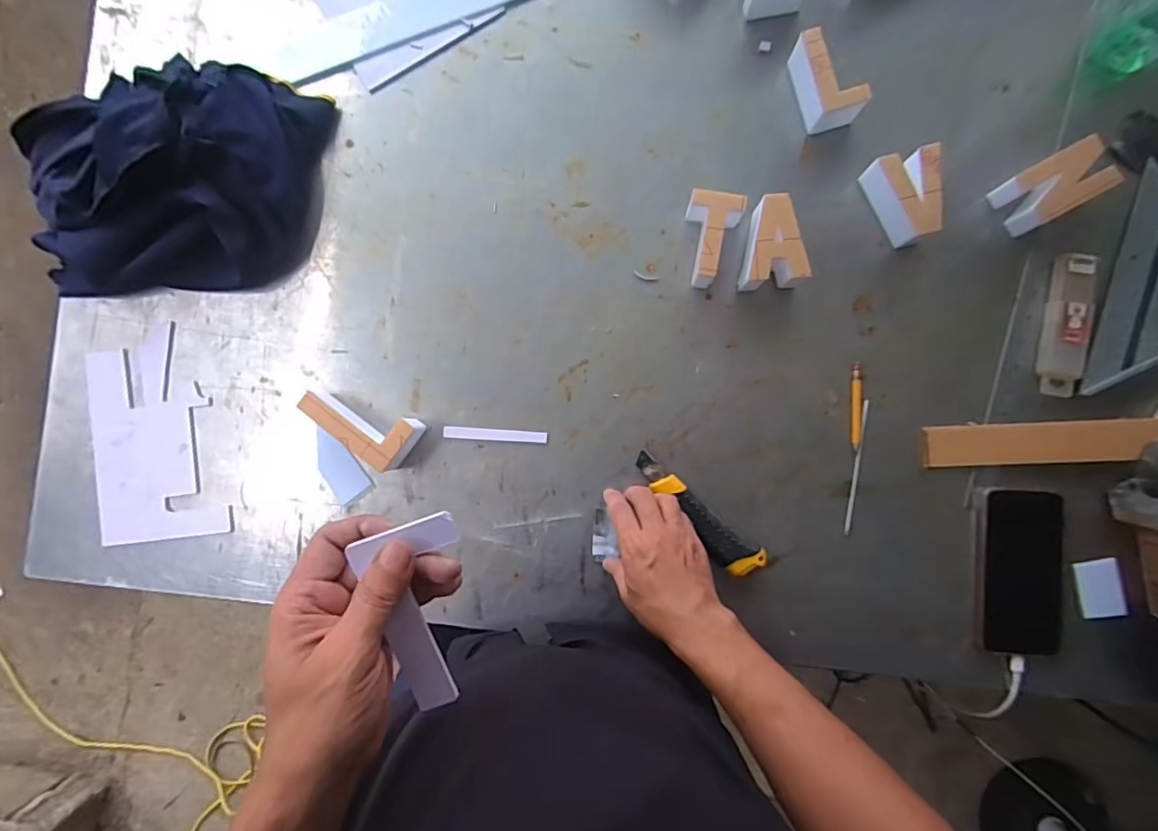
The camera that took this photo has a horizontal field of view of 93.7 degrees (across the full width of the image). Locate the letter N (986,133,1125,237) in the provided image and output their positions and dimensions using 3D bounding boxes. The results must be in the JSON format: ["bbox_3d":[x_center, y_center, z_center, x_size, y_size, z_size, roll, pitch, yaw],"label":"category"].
[{"bbox_3d":[0.462,-0.223,0.528,0.086,0.040,0.053,-29,87,1],"label":"letter N"}]

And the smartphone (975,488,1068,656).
[{"bbox_3d":[0.433,0.152,0.529,0.076,0.014,0.158,0,94,13],"label":"smartphone"}]

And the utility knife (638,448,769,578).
[{"bbox_3d":[0.117,0.099,0.545,0.156,0.026,0.036,44,90,3],"label":"utility knife"}]

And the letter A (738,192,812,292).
[{"bbox_3d":[0.187,-0.168,0.538,0.054,0.051,0.081,-9,87,2],"label":"letter A"}]

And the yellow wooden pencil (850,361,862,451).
[{"bbox_3d":[0.282,-0.010,0.551,0.010,0.005,0.087,2,88,2],"label":"yellow wooden pencil"}]

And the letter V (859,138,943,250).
[{"bbox_3d":[0.323,-0.213,0.535,0.059,0.045,0.083,-13,87,2],"label":"letter V"}]

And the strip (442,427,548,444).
[{"bbox_3d":[-0.088,0.020,0.567,0.108,0.004,0.012,4,88,3],"label":"strip"}]

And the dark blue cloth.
[{"bbox_3d":[-0.429,-0.249,0.555,0.316,0.086,0.231,-1,88,2],"label":"dark blue cloth"}]

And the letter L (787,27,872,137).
[{"bbox_3d":[0.248,-0.334,0.546,0.045,0.049,0.089,-17,87,2],"label":"letter L"}]

